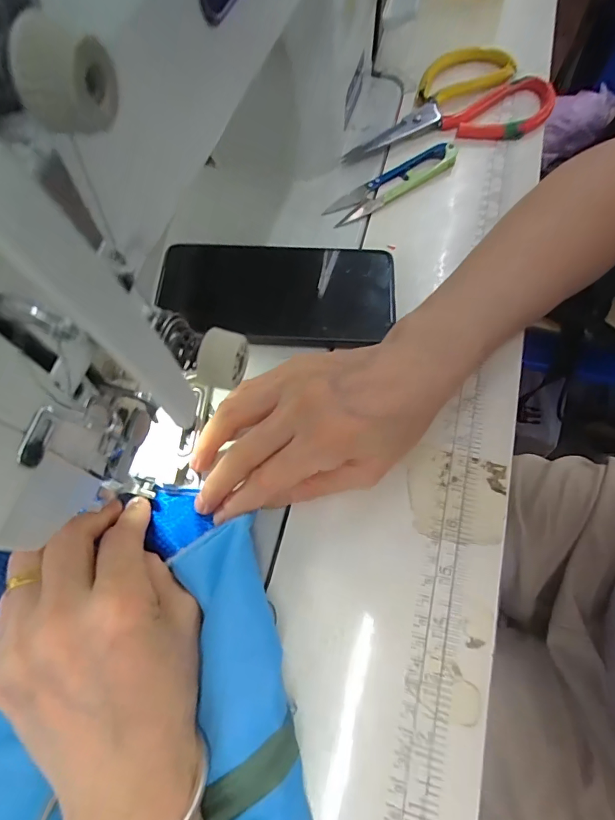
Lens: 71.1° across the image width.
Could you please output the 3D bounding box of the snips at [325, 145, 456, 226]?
[{"bbox_3d":[0.068,-0.185,0.345,0.119,0.008,0.031,-35,69,-13],"label":"snips"}]

